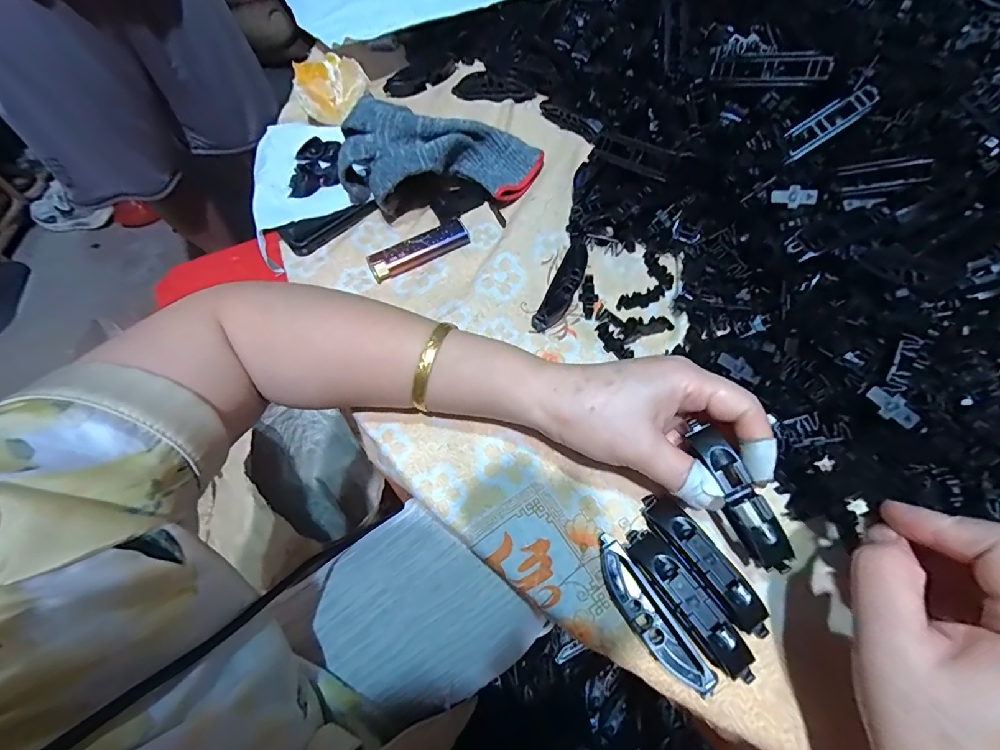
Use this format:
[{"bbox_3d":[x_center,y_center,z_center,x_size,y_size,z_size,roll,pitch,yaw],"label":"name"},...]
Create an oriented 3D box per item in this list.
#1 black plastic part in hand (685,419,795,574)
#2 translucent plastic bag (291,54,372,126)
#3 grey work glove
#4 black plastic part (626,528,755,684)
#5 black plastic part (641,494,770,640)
[{"bbox_3d":[0.118,0.060,0.228,0.017,0.011,0.078,-24,73,-10],"label":"black plastic part in hand"},{"bbox_3d":[-0.155,-0.264,0.429,0.063,0.040,0.060,-19,62,-6],"label":"translucent plastic bag"},{"bbox_3d":[-0.045,-0.171,0.370,0.160,0.060,0.076,-2,62,-13],"label":"grey work glove"},{"bbox_3d":[0.095,0.115,0.231,0.017,0.015,0.080,-33,65,-13],"label":"black plastic part"},{"bbox_3d":[0.106,0.098,0.239,0.019,0.014,0.080,-35,65,-13],"label":"black plastic part"}]

